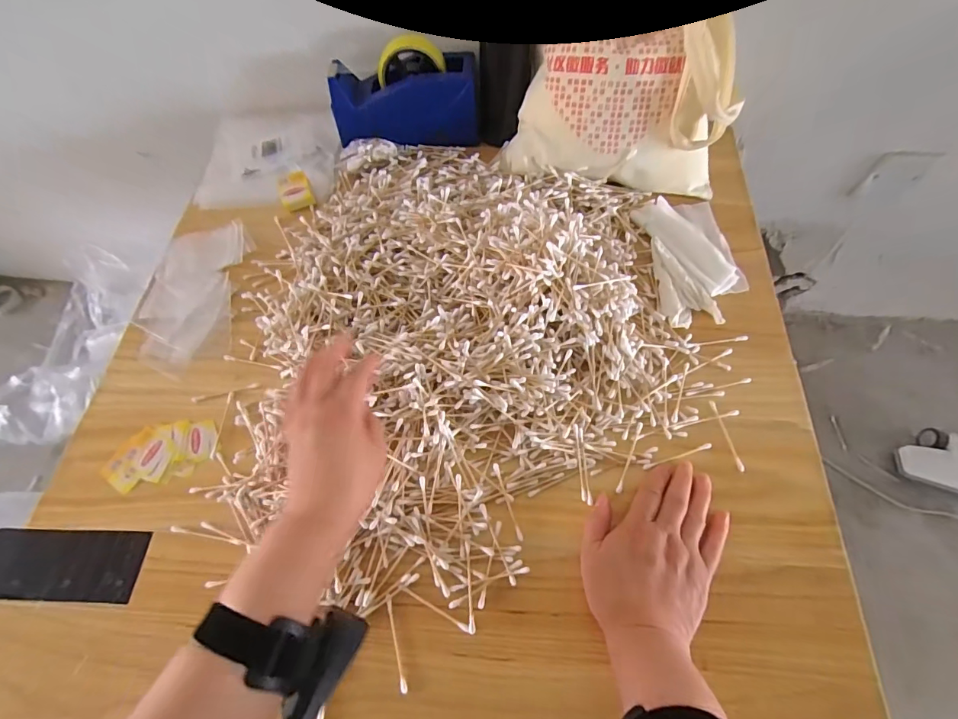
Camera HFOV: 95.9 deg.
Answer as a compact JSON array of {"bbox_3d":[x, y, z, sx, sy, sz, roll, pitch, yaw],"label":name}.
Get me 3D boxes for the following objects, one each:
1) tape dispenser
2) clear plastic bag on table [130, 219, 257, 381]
[{"bbox_3d":[-0.102,-0.360,0.592,0.199,0.098,0.075,2,65,4],"label":"tape dispenser"},{"bbox_3d":[-0.362,-0.084,0.548,0.123,0.014,0.214,-2,65,3],"label":"clear plastic bag on table"}]

